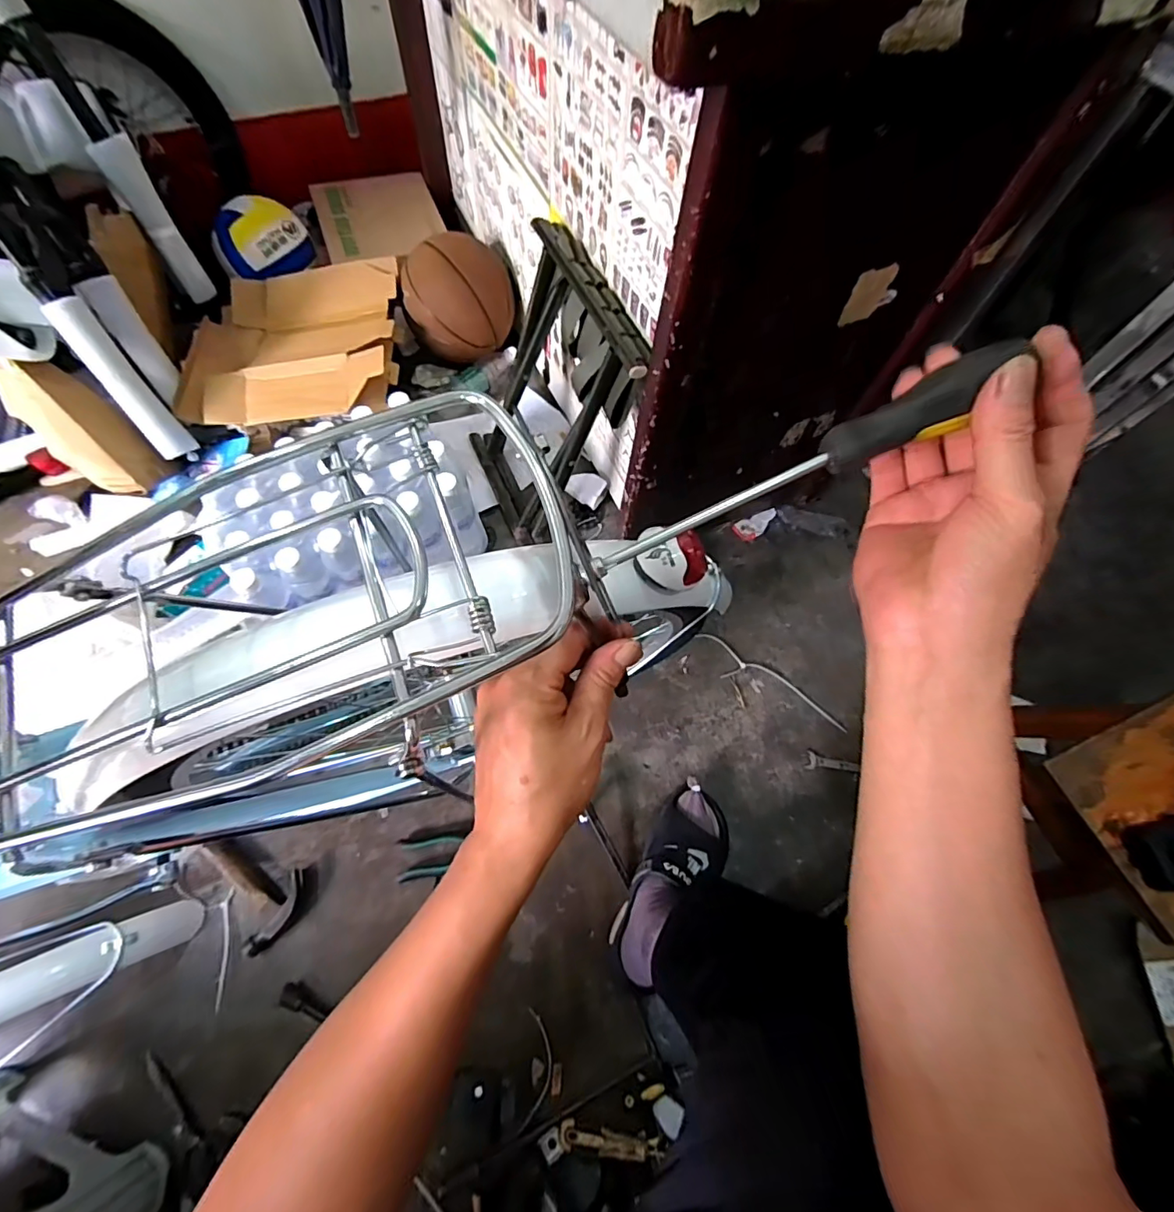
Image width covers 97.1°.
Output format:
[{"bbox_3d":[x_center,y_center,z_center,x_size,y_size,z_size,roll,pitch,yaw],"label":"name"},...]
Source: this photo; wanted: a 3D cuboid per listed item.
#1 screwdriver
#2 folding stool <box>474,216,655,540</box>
[{"bbox_3d":[0.109,-0.071,0.252,0.218,0.022,0.026,-26,69,7],"label":"screwdriver"},{"bbox_3d":[-0.073,-0.315,0.872,0.068,0.463,0.321,-12,65,-31],"label":"folding stool"}]

